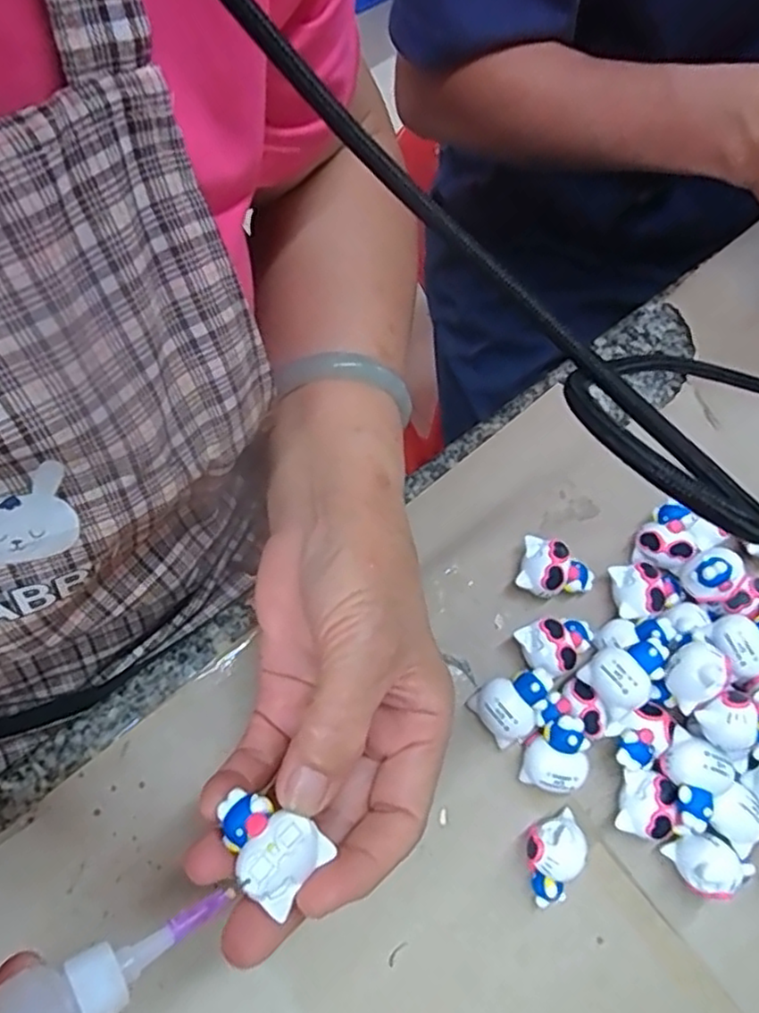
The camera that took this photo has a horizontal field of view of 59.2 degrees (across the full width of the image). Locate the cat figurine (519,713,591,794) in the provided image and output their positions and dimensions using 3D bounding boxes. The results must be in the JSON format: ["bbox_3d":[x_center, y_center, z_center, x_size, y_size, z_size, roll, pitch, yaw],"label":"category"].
[{"bbox_3d":[0.074,0.103,0.277,0.024,0.025,0.029,21,70,5],"label":"cat figurine"}]

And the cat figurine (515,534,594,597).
[{"bbox_3d":[0.080,0.031,0.306,0.034,0.022,0.024,24,70,7],"label":"cat figurine"}]

